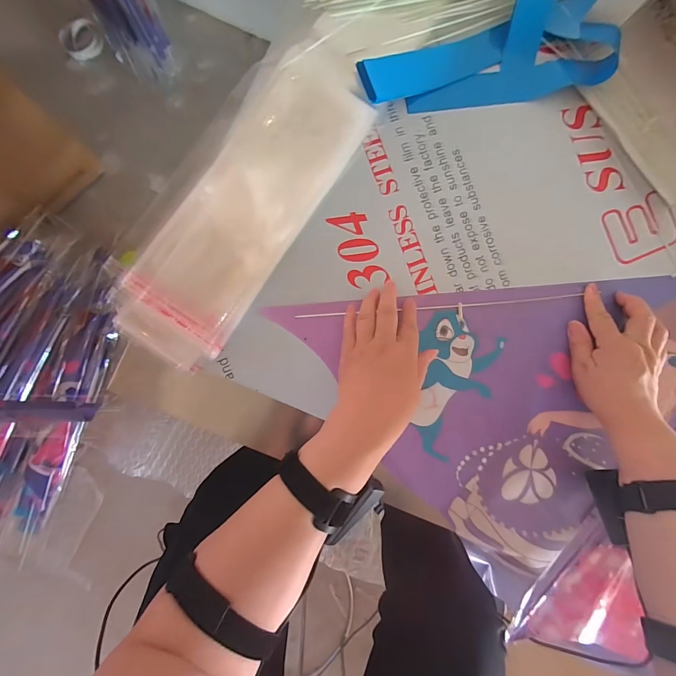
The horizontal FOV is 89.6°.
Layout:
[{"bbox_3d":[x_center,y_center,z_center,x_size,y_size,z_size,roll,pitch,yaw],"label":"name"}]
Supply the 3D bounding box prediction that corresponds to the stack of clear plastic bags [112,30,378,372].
[{"bbox_3d":[-0.108,-0.141,0.369,0.135,0.029,0.348,33,86,-3],"label":"stack of clear plastic bags"}]

